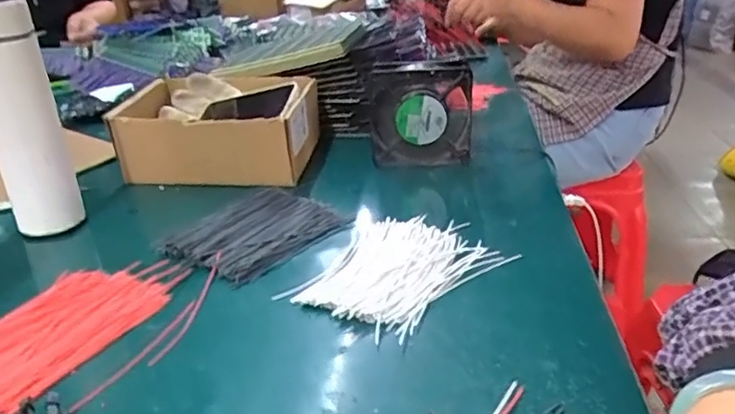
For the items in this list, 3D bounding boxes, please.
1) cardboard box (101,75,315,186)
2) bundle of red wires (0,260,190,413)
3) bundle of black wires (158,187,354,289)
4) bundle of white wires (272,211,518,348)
[{"bbox_3d":[-0.188,-0.097,0.740,0.239,0.091,0.166,2,25,8],"label":"cardboard box"},{"bbox_3d":[-0.240,0.085,0.459,0.102,0.014,0.181,9,28,24],"label":"bundle of red wires"},{"bbox_3d":[-0.112,0.022,0.580,0.130,0.011,0.156,20,34,41],"label":"bundle of black wires"},{"bbox_3d":[0.021,0.048,0.506,0.144,0.017,0.157,15,31,34],"label":"bundle of white wires"}]

